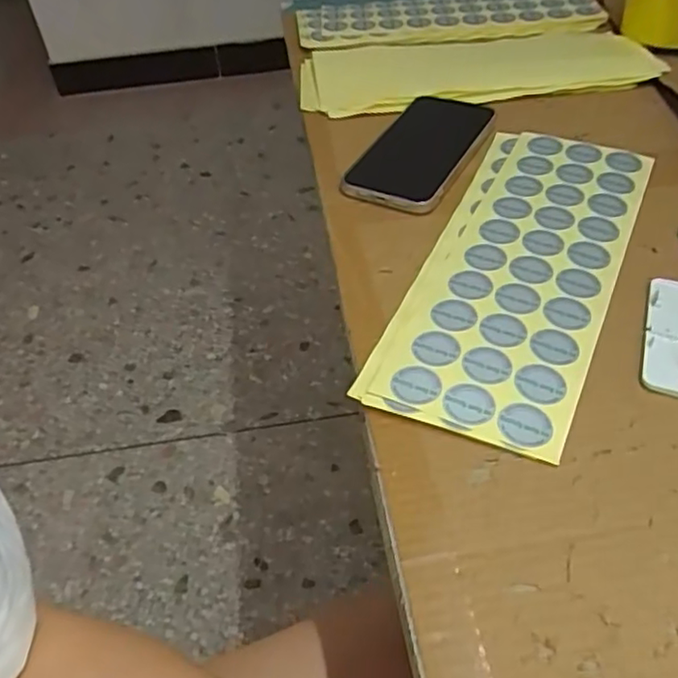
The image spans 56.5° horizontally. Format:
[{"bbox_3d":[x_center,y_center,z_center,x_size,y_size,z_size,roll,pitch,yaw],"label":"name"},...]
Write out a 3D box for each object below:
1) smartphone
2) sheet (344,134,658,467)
[{"bbox_3d":[0.066,-0.151,0.494,0.080,0.014,0.158,20,52,21],"label":"smartphone"},{"bbox_3d":[0.118,-0.051,0.400,0.110,0.005,0.288,17,51,20],"label":"sheet"}]

